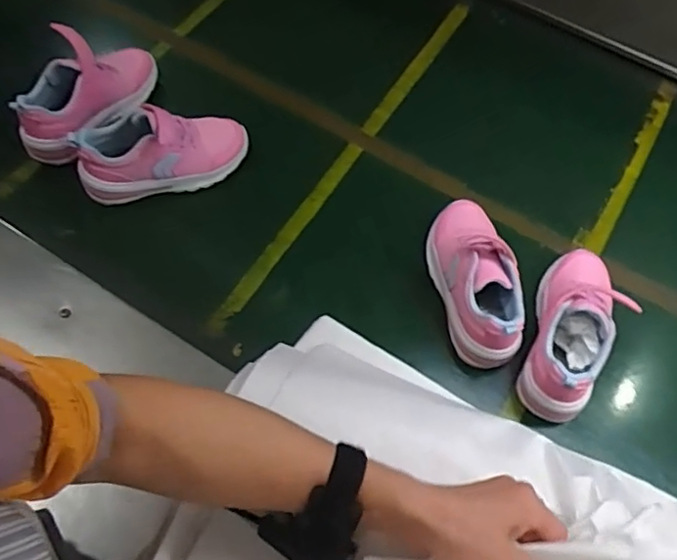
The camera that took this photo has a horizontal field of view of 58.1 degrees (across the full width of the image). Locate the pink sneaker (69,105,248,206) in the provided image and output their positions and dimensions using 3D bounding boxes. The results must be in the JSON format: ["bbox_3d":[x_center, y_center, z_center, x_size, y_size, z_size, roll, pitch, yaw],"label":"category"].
[{"bbox_3d":[-0.222,-0.165,0.773,0.212,0.093,0.069,-18,66,-9],"label":"pink sneaker"}]

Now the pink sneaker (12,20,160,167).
[{"bbox_3d":[-0.333,-0.253,0.795,0.081,0.097,0.211,24,67,10],"label":"pink sneaker"}]

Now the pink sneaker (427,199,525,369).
[{"bbox_3d":[0.160,-0.008,0.731,0.079,0.081,0.213,-12,66,-6],"label":"pink sneaker"}]

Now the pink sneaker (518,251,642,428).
[{"bbox_3d":[0.271,0.046,0.699,0.076,0.090,0.224,19,66,8],"label":"pink sneaker"}]

